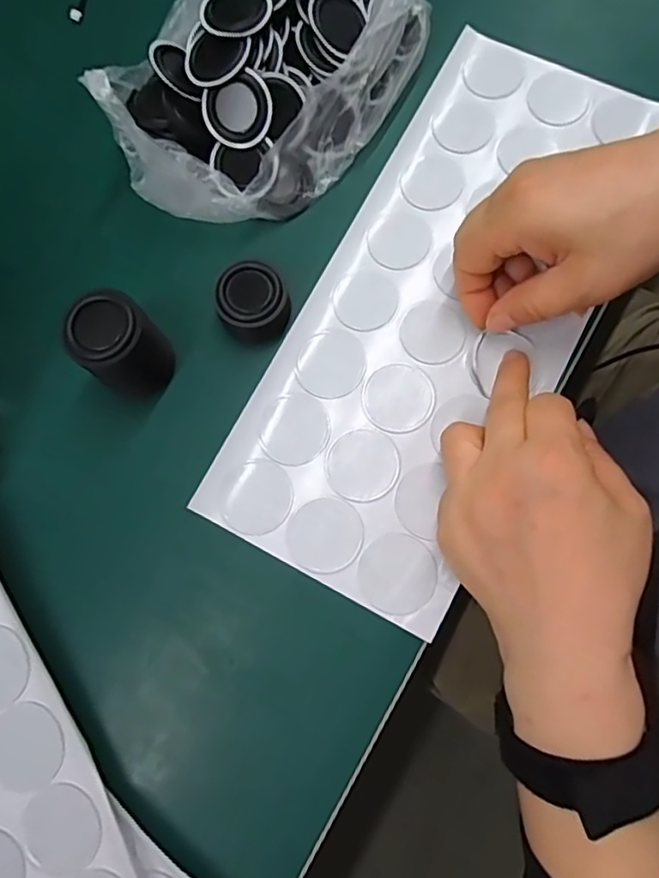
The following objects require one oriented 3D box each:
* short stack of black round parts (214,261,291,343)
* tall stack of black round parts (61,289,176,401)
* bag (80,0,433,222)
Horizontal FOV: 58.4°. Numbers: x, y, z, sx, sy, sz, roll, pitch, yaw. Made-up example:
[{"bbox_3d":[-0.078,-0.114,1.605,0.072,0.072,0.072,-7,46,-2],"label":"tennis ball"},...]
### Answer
[{"bbox_3d":[-0.042,-0.075,0.320,0.036,0.025,0.035,-26,79,-4],"label":"short stack of black round parts"},{"bbox_3d":[-0.104,-0.046,0.300,0.038,0.058,0.039,-40,81,-6],"label":"tall stack of black round parts"},{"bbox_3d":[-0.034,-0.207,0.318,0.126,0.071,0.197,30,81,7],"label":"bag"}]

